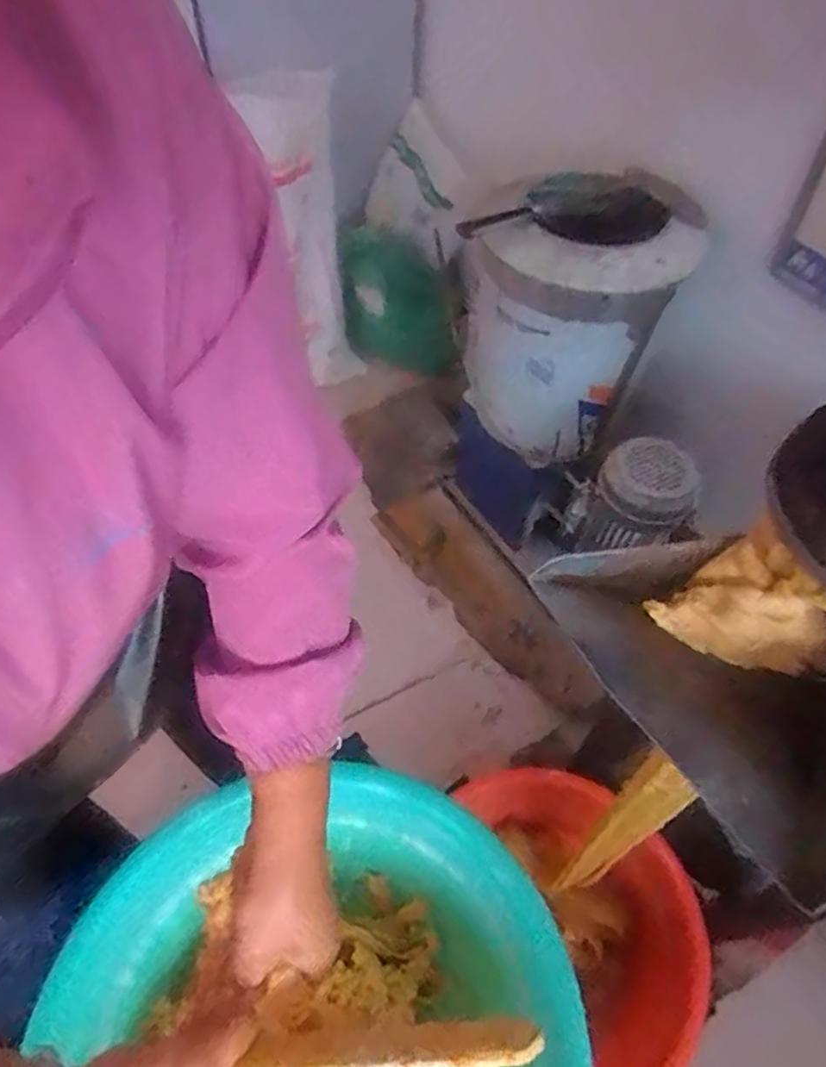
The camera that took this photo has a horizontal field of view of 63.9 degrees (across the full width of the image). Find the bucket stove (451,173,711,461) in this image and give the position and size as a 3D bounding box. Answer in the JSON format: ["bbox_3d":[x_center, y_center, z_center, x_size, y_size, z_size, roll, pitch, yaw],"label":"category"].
[{"bbox_3d":[0.275,-0.385,1.211,0.350,0.437,0.327,17,54,11],"label":"bucket stove"}]

